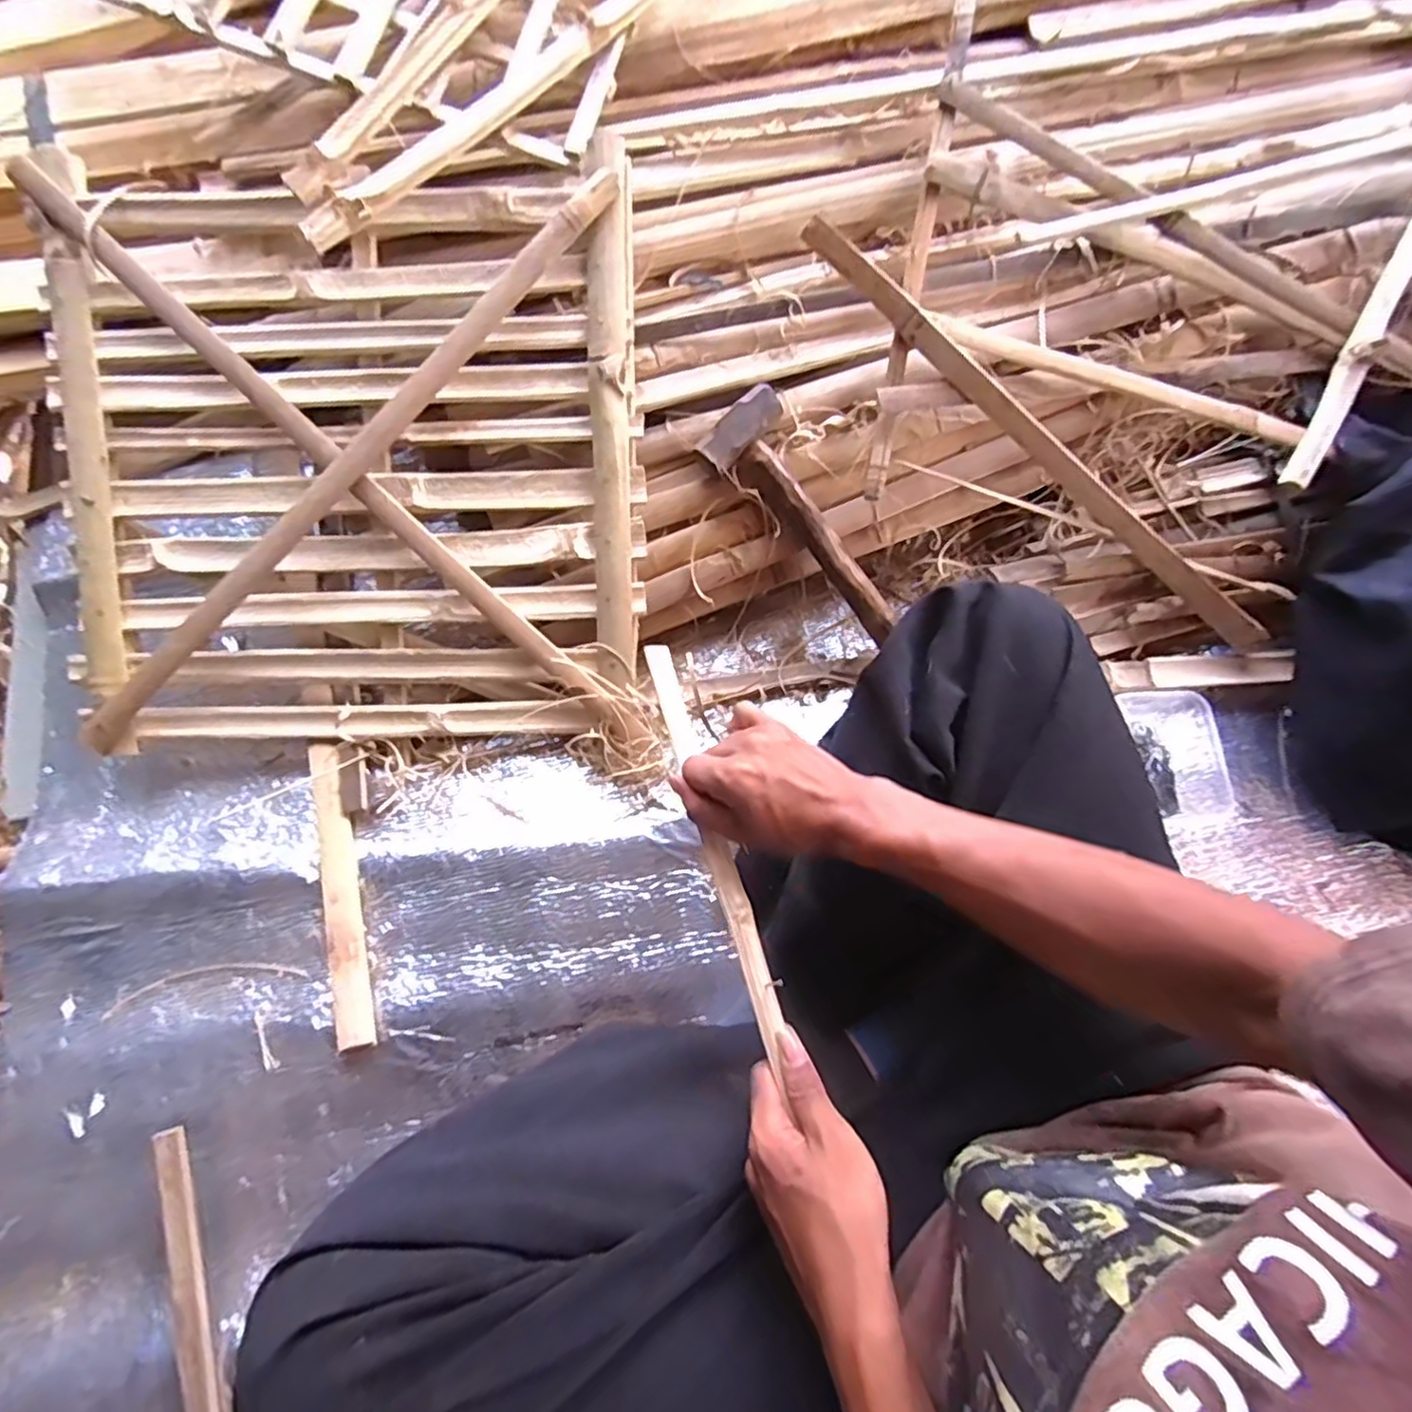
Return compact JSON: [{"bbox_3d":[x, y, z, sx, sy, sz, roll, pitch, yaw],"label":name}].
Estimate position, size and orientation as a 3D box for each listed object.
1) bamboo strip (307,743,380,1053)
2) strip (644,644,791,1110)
[{"bbox_3d":[-0.308,0.152,0.564,0.031,0.010,0.251,-16,75,-4],"label":"bamboo strip"},{"bbox_3d":[0.006,0.085,0.452,0.022,0.007,0.284,-14,70,-14],"label":"strip"}]

